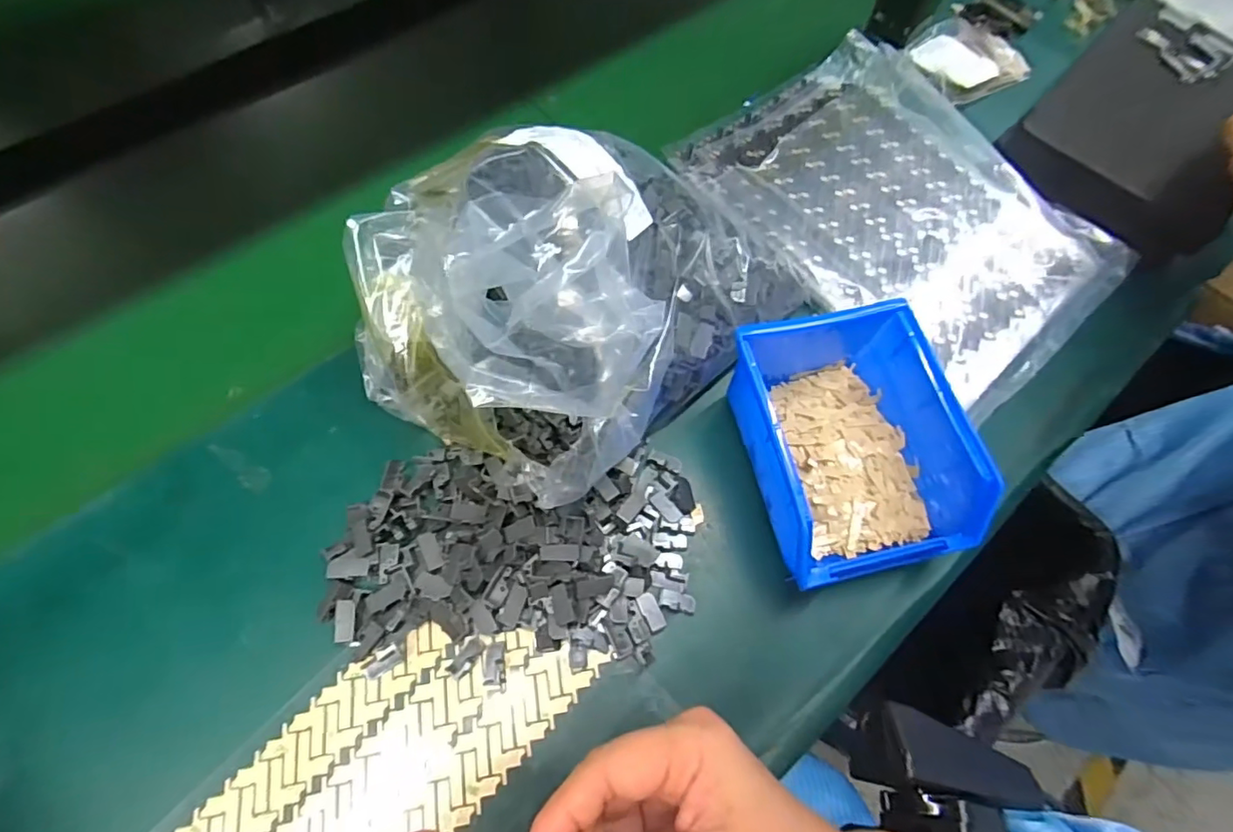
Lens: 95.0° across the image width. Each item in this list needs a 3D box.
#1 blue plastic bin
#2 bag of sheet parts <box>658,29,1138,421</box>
[{"bbox_3d":[0.130,0.009,0.327,0.109,0.062,0.156,-11,69,-7],"label":"blue plastic bin"},{"bbox_3d":[0.213,-0.160,0.429,0.224,0.022,0.297,-37,73,-14],"label":"bag of sheet parts"}]

